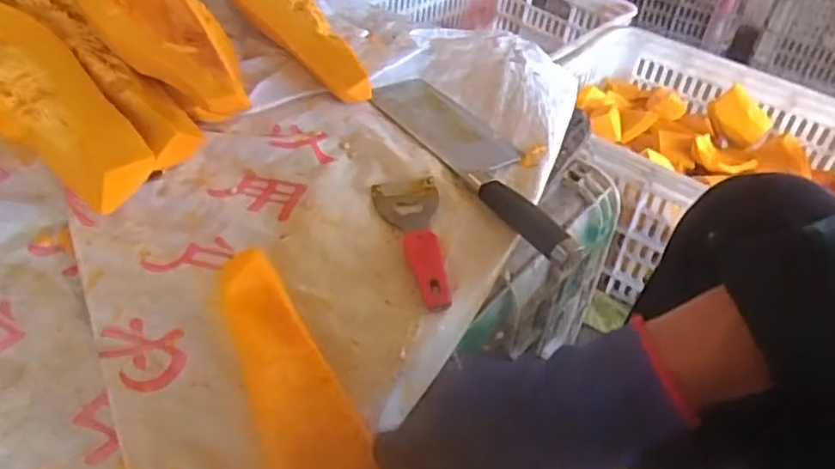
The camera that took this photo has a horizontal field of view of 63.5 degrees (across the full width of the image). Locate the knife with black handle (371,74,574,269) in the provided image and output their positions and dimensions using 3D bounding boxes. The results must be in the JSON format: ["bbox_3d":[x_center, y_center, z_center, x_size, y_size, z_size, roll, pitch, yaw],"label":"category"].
[{"bbox_3d":[0.058,-0.079,0.676,0.086,0.026,0.288,-25,50,-31],"label":"knife with black handle"}]

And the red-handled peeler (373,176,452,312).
[{"bbox_3d":[-0.003,0.005,0.575,0.056,0.014,0.154,-2,42,-10],"label":"red-handled peeler"}]

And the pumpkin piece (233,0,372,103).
[{"bbox_3d":[-0.159,-0.263,0.766,0.074,0.073,0.337,-18,47,-25],"label":"pumpkin piece"}]

